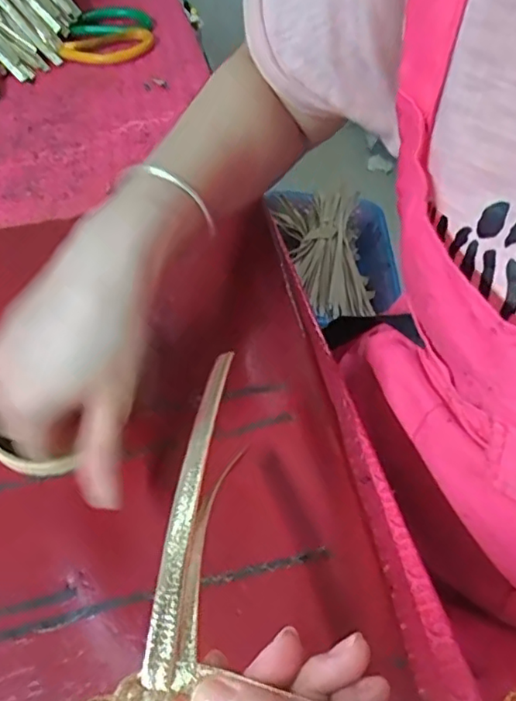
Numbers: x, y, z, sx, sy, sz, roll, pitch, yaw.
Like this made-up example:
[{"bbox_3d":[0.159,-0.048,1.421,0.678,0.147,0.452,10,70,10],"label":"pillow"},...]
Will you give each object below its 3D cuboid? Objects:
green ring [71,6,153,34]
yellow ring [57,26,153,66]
[{"bbox_3d":[-0.153,-0.347,0.625,0.079,0.014,0.053,-7,53,-3],"label":"green ring"},{"bbox_3d":[-0.149,-0.304,0.601,0.095,0.012,0.050,-22,55,-13],"label":"yellow ring"}]

